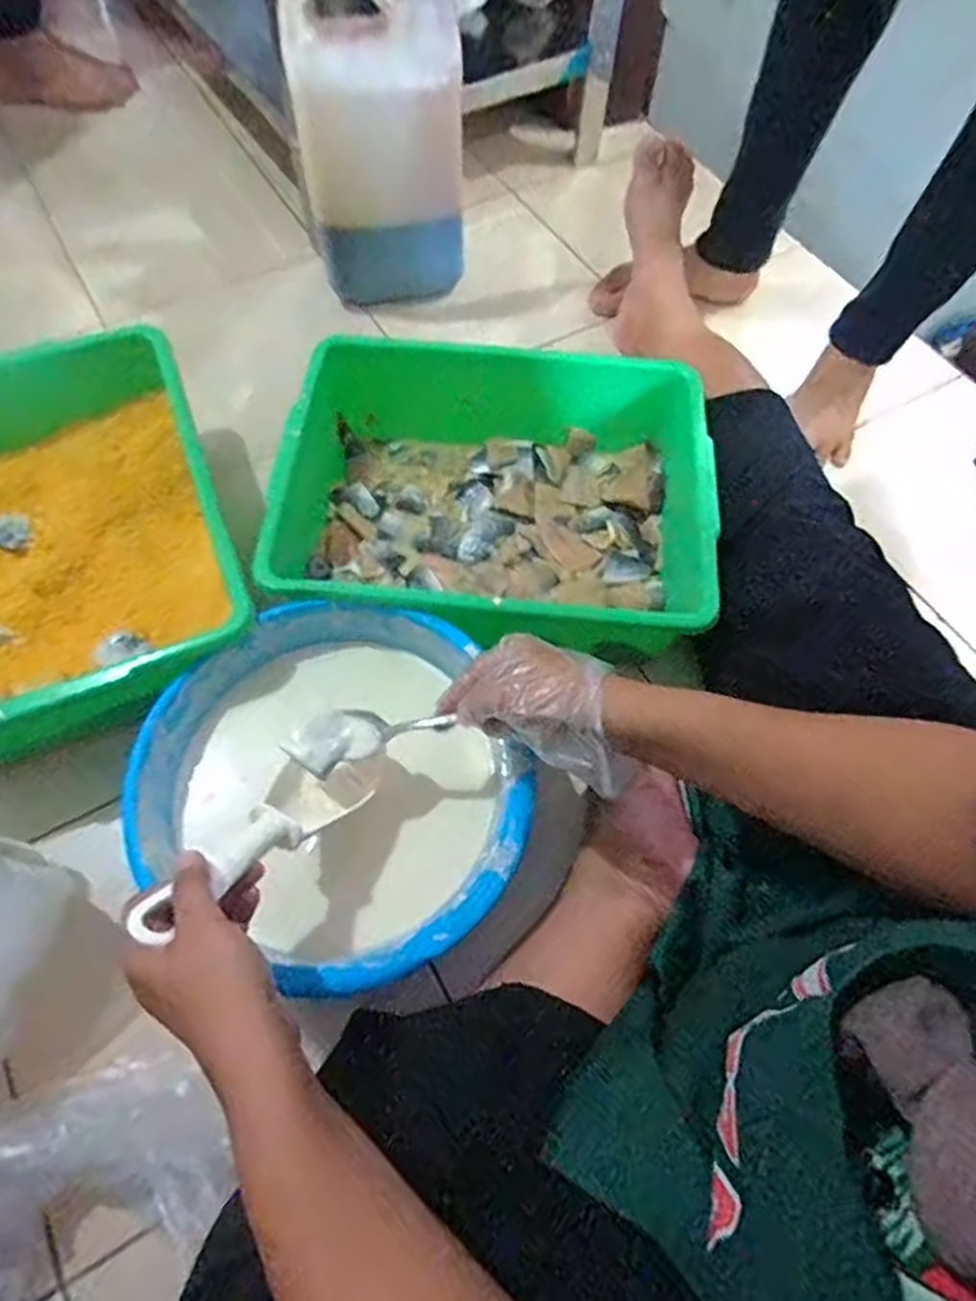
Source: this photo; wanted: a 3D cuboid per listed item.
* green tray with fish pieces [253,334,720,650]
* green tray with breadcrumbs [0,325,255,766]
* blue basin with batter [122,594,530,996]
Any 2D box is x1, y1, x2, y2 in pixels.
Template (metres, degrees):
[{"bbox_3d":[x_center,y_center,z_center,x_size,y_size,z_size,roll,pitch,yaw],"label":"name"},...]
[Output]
[{"bbox_3d":[0.008,-0.144,0.678,0.383,0.119,0.299,4,62,1],"label":"green tray with fish pieces"},{"bbox_3d":[-0.393,-0.095,0.637,0.297,0.140,0.377,-20,65,-12],"label":"green tray with breadcrumbs"},{"bbox_3d":[-0.113,0.110,0.573,0.293,0.134,0.266,30,65,13],"label":"blue basin with batter"}]

